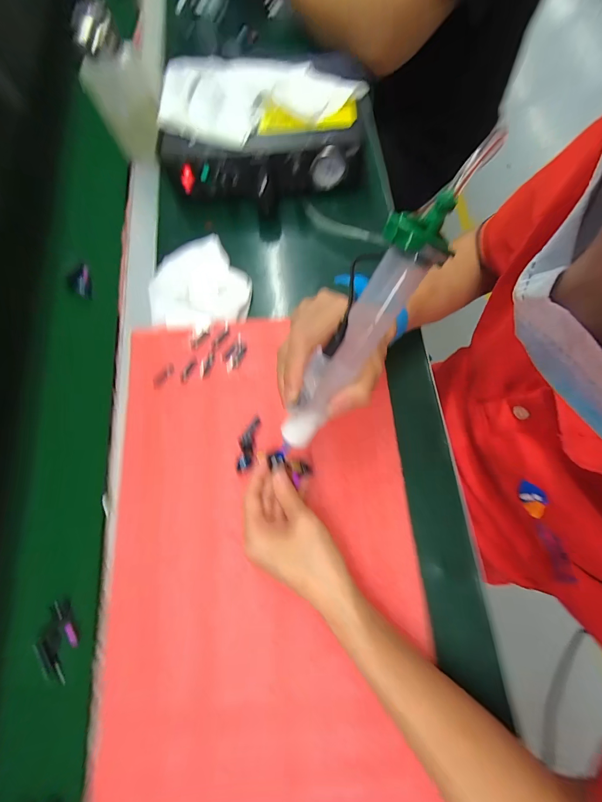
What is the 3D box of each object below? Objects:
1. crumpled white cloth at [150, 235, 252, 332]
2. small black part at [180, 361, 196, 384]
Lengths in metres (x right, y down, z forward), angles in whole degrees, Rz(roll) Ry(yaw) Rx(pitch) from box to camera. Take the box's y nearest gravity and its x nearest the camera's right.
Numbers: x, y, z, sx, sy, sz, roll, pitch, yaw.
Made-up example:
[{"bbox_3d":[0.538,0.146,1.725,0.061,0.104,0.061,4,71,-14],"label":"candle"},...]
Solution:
[{"bbox_3d":[-0.109,-0.134,0.356,0.108,0.010,0.119,9,73,7],"label":"crumpled white cloth"},{"bbox_3d":[-0.119,-0.031,0.332,0.007,0.004,0.025,25,76,12],"label":"small black part"}]

